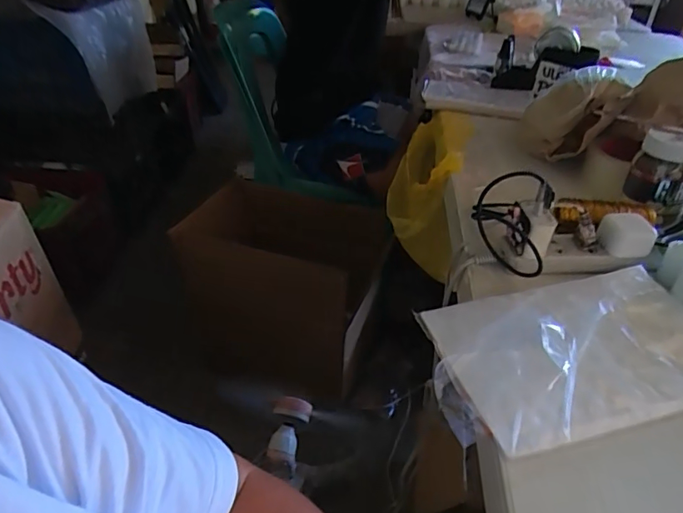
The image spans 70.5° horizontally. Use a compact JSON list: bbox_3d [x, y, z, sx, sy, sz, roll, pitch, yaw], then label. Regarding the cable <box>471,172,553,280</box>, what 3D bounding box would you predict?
[{"bbox_3d":[0.174,-0.039,0.495,0.080,0.091,0.071,16,38,15],"label":"cable"}]

